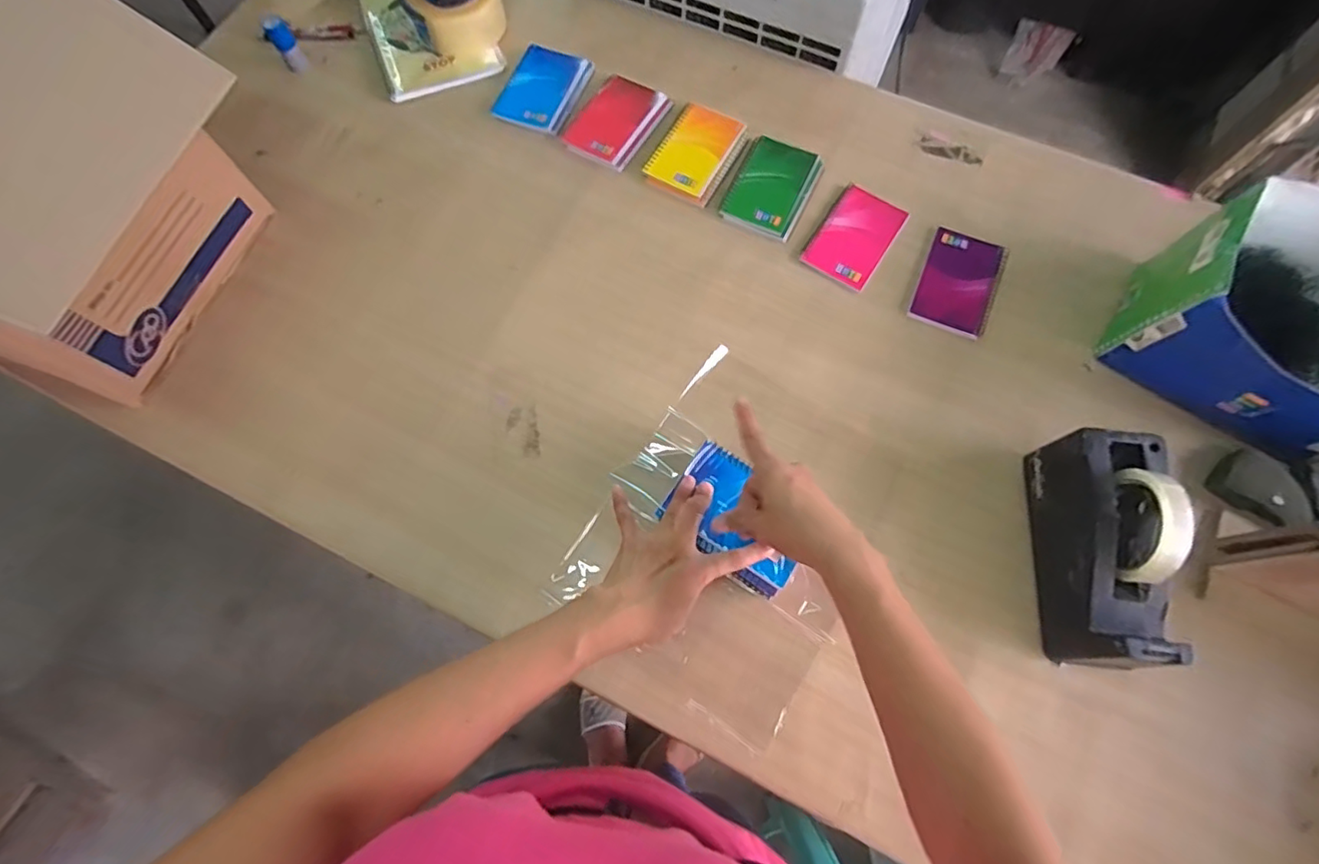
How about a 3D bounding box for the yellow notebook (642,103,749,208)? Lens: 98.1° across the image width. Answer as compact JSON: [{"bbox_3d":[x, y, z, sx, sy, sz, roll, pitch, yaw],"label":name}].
[{"bbox_3d":[0.048,-0.353,0.730,0.097,0.013,0.136,27,74,10],"label":"yellow notebook"}]

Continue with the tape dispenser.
[{"bbox_3d":[0.397,0.101,0.510,0.075,0.126,0.200,7,71,3],"label":"tape dispenser"}]

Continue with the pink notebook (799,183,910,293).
[{"bbox_3d":[0.235,-0.234,0.685,0.082,0.006,0.127,32,74,11],"label":"pink notebook"}]

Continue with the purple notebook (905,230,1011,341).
[{"bbox_3d":[0.350,-0.174,0.666,0.085,0.010,0.137,24,73,9],"label":"purple notebook"}]

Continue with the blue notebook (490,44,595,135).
[{"bbox_3d":[-0.155,-0.460,0.762,0.099,0.010,0.137,19,72,7],"label":"blue notebook"}]

